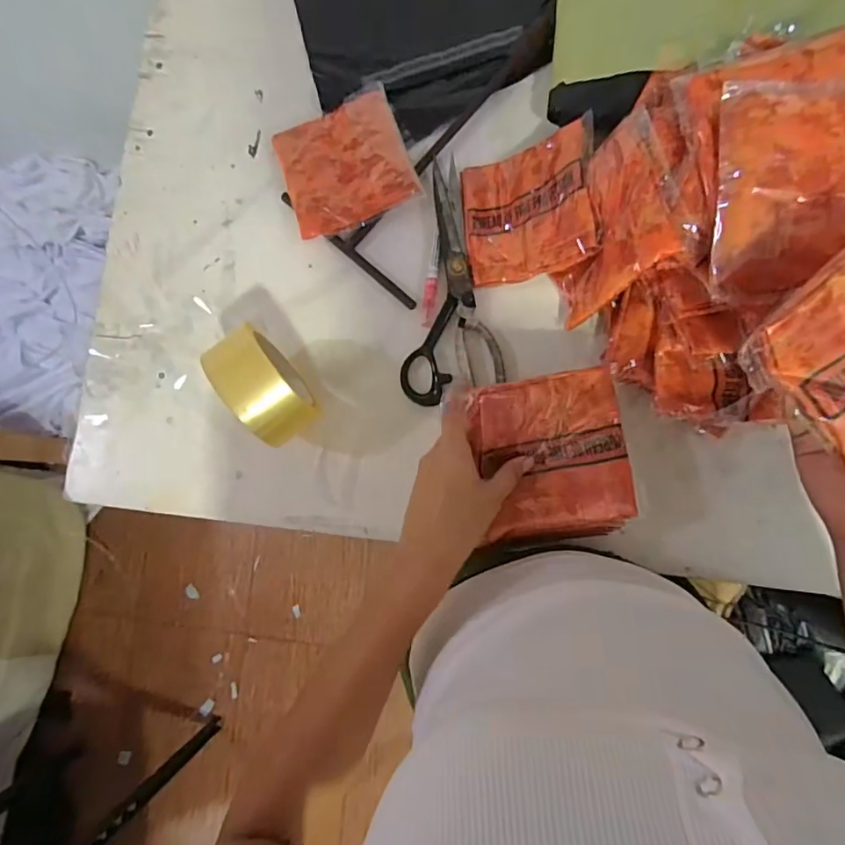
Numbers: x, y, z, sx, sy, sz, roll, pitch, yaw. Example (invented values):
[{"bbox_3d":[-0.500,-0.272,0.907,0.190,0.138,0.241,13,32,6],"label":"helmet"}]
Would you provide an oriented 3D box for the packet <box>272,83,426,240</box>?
[{"bbox_3d":[-0.077,-0.262,0.505,0.123,0.023,0.136,-19,83,4],"label":"packet"}]

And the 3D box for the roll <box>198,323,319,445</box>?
[{"bbox_3d":[-0.133,-0.027,0.447,0.051,0.099,0.093,-38,82,1],"label":"roll"}]

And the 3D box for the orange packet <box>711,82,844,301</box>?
[{"bbox_3d":[0.264,-0.157,0.340,0.119,0.020,0.136,-1,98,7],"label":"orange packet"}]

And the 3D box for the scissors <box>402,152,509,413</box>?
[{"bbox_3d":[0.009,-0.133,0.482,0.094,0.015,0.219,-14,83,4],"label":"scissors"}]

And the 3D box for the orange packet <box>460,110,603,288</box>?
[{"bbox_3d":[0.098,-0.197,0.464,0.121,0.021,0.123,-10,82,33],"label":"orange packet"}]

